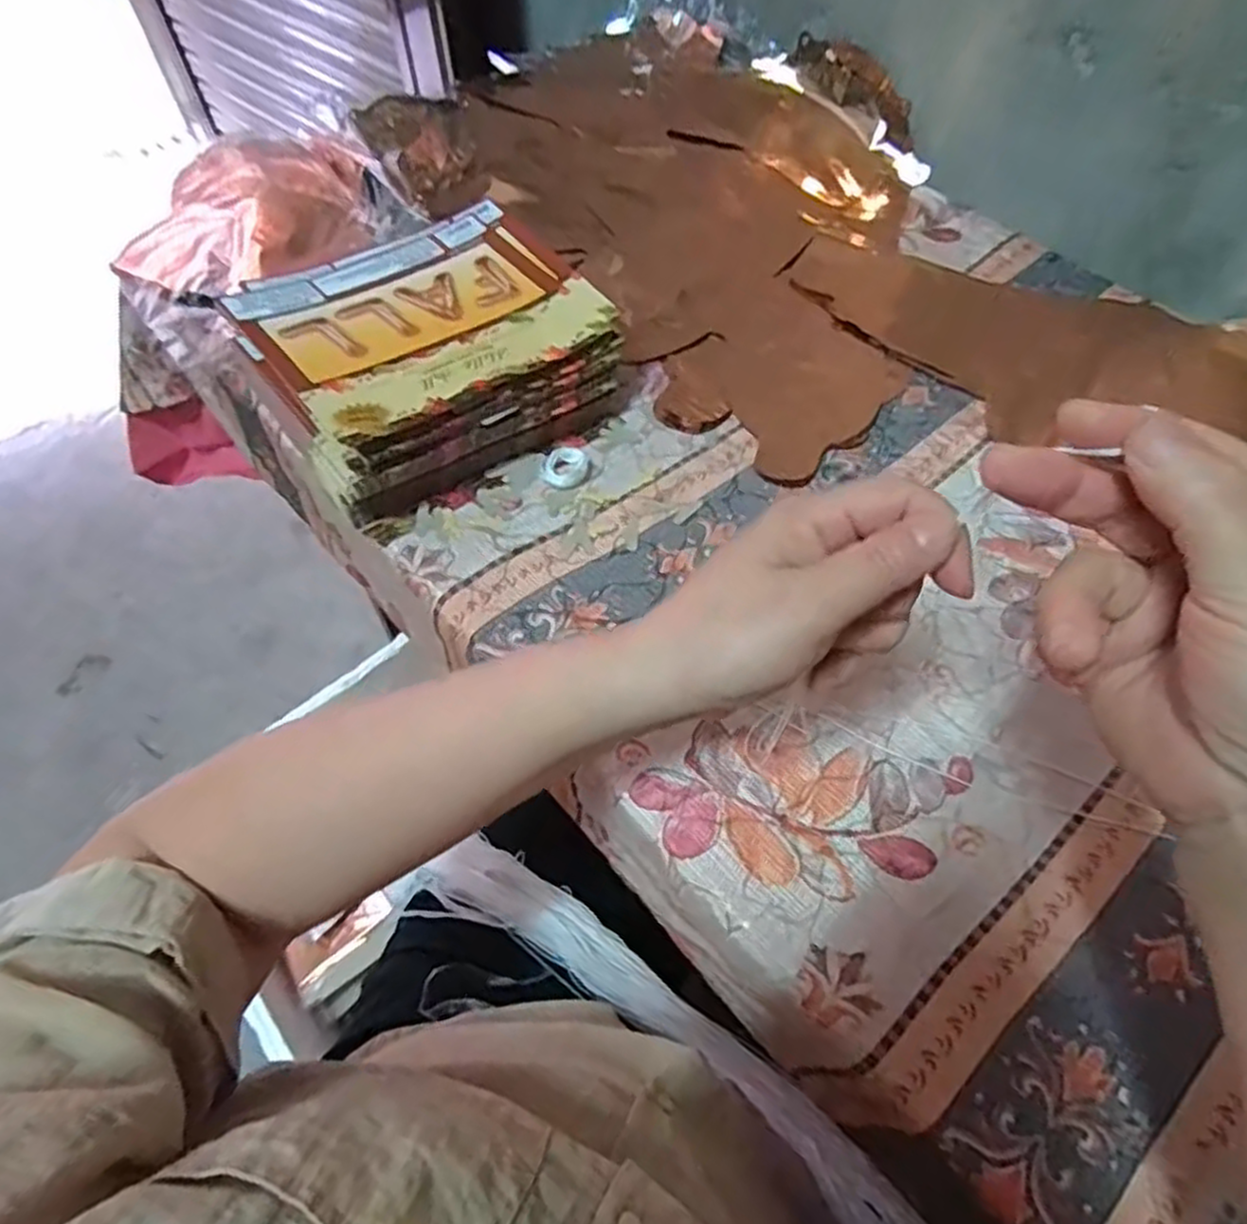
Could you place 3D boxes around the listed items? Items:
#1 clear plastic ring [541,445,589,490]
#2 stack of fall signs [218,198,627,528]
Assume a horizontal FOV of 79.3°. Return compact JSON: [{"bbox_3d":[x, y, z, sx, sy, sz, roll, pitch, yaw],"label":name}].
[{"bbox_3d":[-0.040,-0.098,0.508,0.028,0.007,0.033,26,62,15],"label":"clear plastic ring"},{"bbox_3d":[-0.128,-0.179,0.518,0.228,0.077,0.183,-33,64,-18],"label":"stack of fall signs"}]

